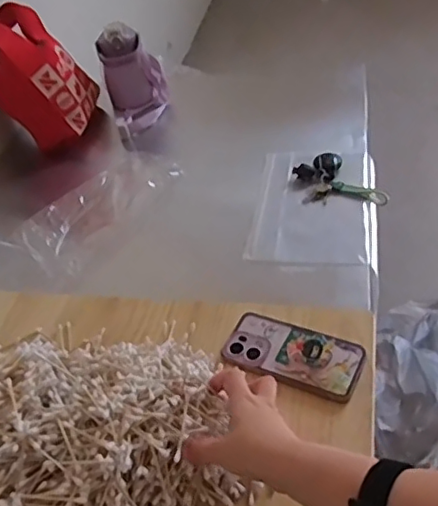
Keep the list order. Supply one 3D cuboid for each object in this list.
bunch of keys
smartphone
[{"bbox_3d":[0.206,-0.130,0.991,0.150,0.022,0.122,-2,44,12],"label":"bunch of keys"},{"bbox_3d":[0.086,0.115,0.681,0.159,0.021,0.078,15,48,25],"label":"smartphone"}]

